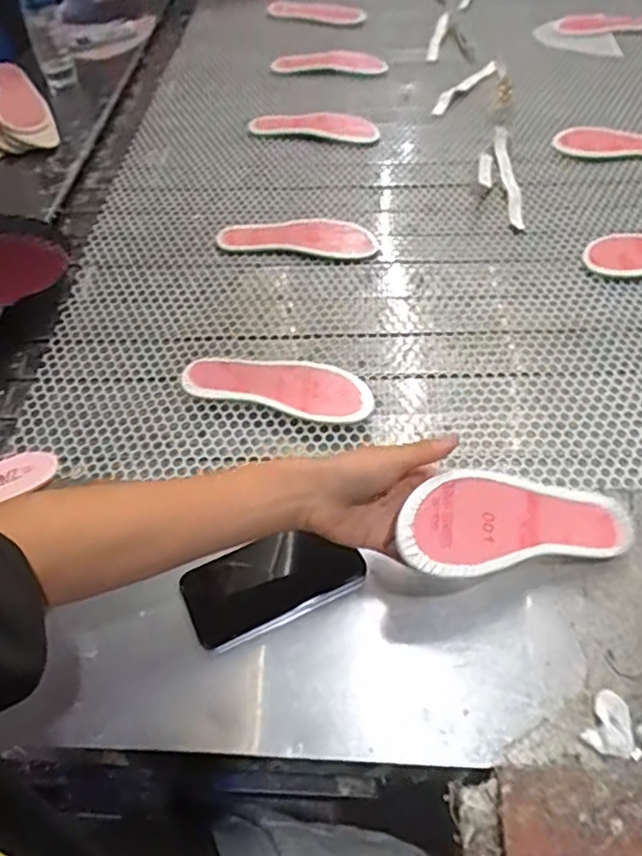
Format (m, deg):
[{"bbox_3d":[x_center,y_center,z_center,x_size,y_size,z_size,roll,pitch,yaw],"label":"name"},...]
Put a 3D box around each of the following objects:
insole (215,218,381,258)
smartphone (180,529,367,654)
[{"bbox_3d":[-0.034,-0.286,0.923,0.230,0.011,0.085,2,53,4],"label":"insole"},{"bbox_3d":[-0.042,0.138,0.560,0.154,0.012,0.074,-19,54,-12],"label":"smartphone"}]

